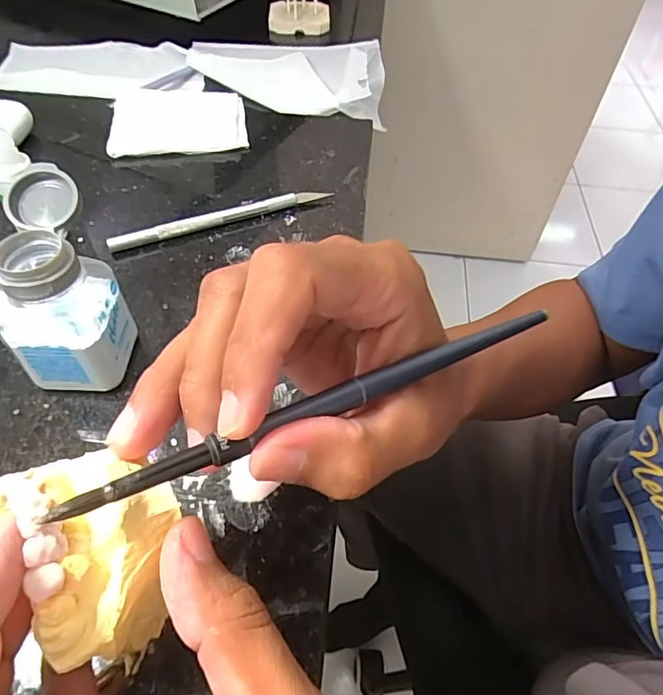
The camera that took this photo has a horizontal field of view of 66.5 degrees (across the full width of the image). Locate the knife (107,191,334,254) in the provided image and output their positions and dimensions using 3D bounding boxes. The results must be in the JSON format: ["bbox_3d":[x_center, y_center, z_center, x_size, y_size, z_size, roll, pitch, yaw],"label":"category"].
[{"bbox_3d":[-0.066,-0.081,0.309,0.135,0.009,0.008,-19,55,-16],"label":"knife"}]

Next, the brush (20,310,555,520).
[{"bbox_3d":[0.004,0.015,0.148,0.160,0.007,0.008,-19,55,-26],"label":"brush"}]

